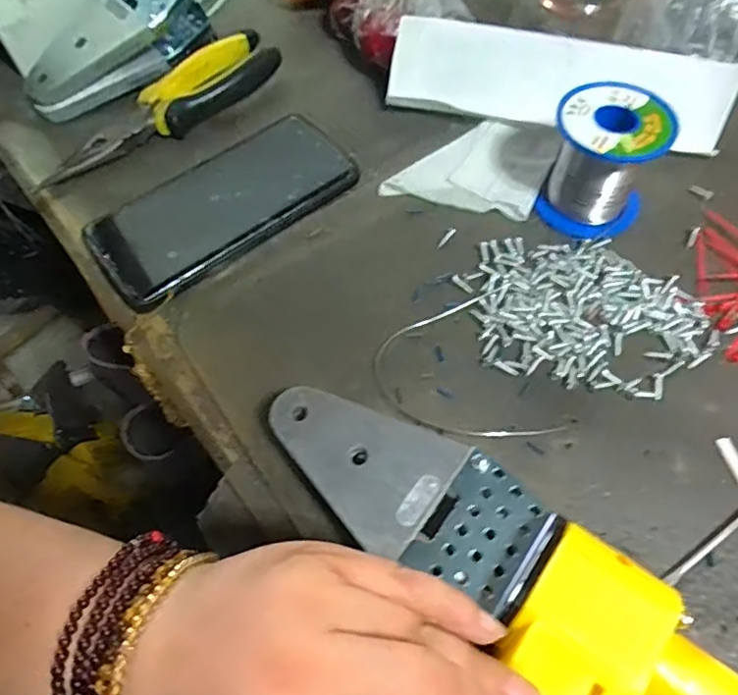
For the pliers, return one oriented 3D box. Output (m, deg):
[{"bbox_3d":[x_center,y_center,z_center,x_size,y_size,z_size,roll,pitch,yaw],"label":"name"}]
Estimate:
[{"bbox_3d":[-0.140,-0.164,0.397,0.040,0.017,0.182,42,71,19],"label":"pliers"}]

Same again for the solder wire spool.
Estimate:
[{"bbox_3d":[0.142,-0.115,0.348,0.063,0.058,0.070,25,66,13],"label":"solder wire spool"}]

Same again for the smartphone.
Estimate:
[{"bbox_3d":[-0.090,-0.091,0.363,0.165,0.011,0.071,-36,68,-16],"label":"smartphone"}]

